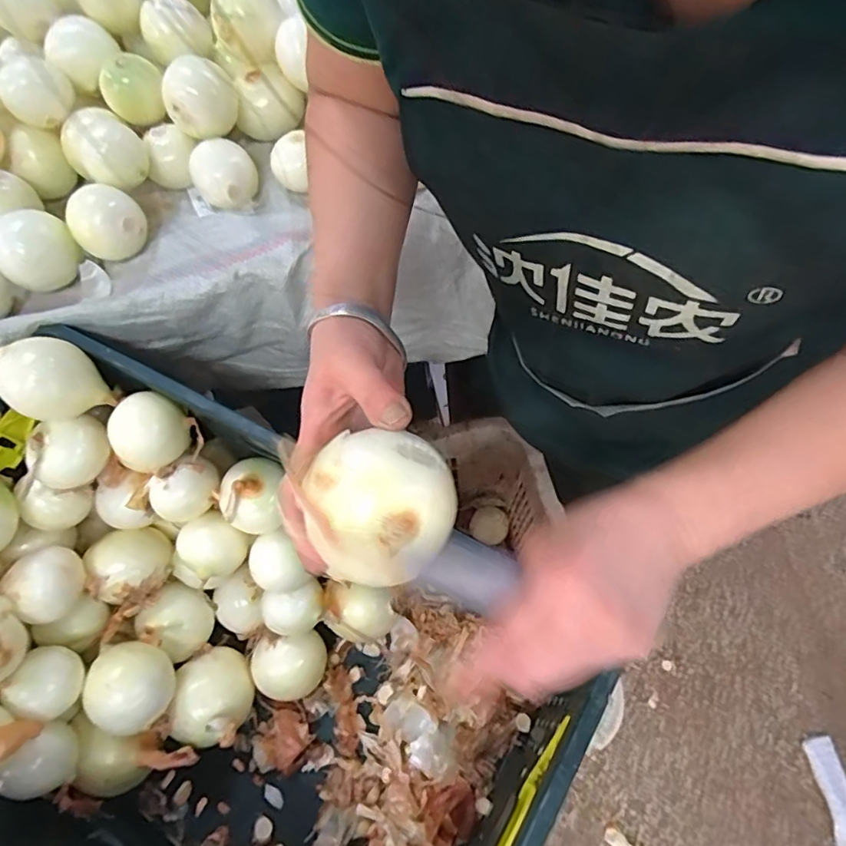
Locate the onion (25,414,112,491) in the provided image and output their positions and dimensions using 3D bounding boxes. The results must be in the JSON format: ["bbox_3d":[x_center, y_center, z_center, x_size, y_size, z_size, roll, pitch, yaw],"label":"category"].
[{"bbox_3d":[-0.339,0.028,0.514,0.064,0.051,0.053,-20,67,-5],"label":"onion"}]

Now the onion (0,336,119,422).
[{"bbox_3d":[-0.344,-0.039,0.492,0.070,0.061,0.074,40,74,18],"label":"onion"}]

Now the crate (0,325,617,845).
[{"bbox_3d":[-0.211,0.247,0.505,0.602,0.306,0.421,27,71,14],"label":"crate"}]

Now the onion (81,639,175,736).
[{"bbox_3d":[-0.297,0.270,0.550,0.070,0.064,0.083,-6,66,1],"label":"onion"}]

